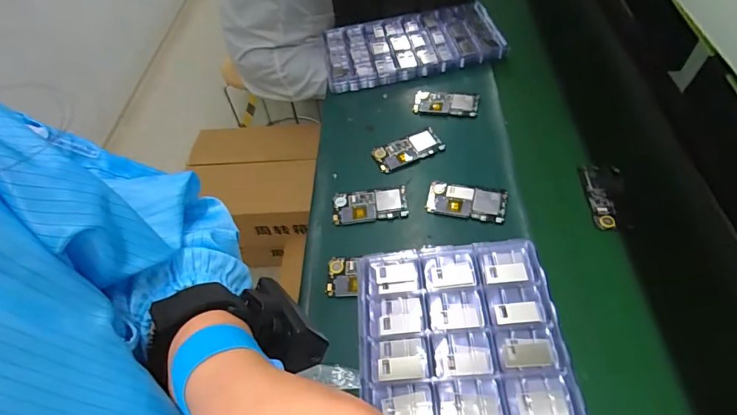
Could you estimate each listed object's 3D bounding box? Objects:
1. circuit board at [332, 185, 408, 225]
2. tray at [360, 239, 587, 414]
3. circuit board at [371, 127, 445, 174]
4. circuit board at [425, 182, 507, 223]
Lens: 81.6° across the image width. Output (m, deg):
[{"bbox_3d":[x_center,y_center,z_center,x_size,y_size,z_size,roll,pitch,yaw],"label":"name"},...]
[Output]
[{"bbox_3d":[0.002,-0.002,0.693,0.119,0.014,0.056,-4,53,1],"label":"circuit board"},{"bbox_3d":[0.098,0.205,0.388,0.198,0.024,0.378,-4,53,2],"label":"tray"},{"bbox_3d":[0.067,-0.100,0.738,0.113,0.015,0.055,-19,54,-10],"label":"circuit board"},{"bbox_3d":[0.152,-0.009,0.668,0.118,0.014,0.057,10,55,12],"label":"circuit board"}]

